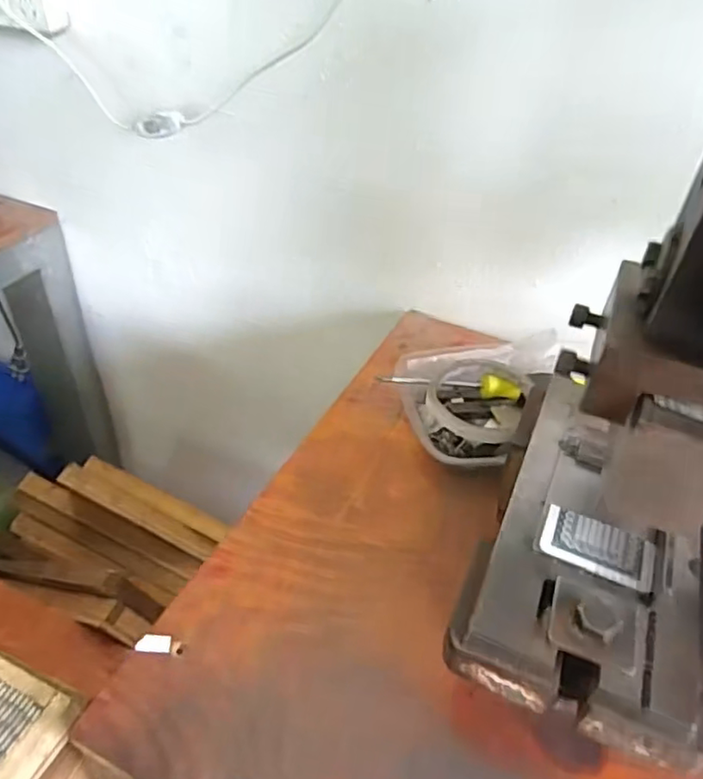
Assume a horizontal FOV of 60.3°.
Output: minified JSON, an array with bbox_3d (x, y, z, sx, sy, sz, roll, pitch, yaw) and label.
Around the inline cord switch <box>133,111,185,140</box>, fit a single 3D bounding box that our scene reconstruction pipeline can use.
[{"bbox_3d":[-0.189,-0.258,0.593,0.057,0.023,0.010,-1,36,25],"label":"inline cord switch"}]

